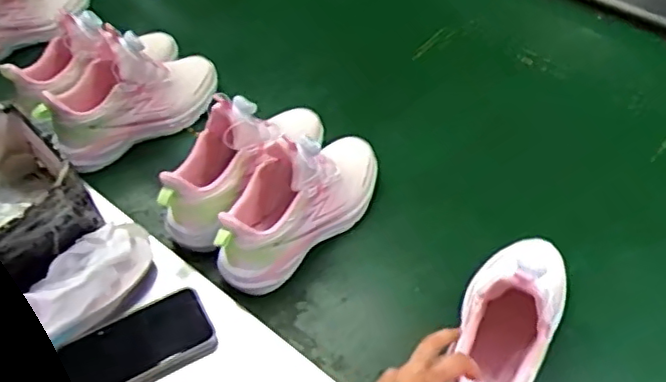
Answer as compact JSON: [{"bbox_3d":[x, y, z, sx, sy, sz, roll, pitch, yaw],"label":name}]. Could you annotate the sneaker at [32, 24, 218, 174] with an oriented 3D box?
[{"bbox_3d":[-0.272,-0.133,0.836,0.227,0.145,0.088,-28,55,-21],"label":"sneaker"}]

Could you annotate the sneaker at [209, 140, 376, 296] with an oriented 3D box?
[{"bbox_3d":[-0.035,-0.001,0.710,0.090,0.140,0.248,36,58,27],"label":"sneaker"}]

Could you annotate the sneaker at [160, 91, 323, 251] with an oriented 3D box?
[{"bbox_3d":[-0.113,-0.050,0.745,0.097,0.117,0.234,20,53,16],"label":"sneaker"}]

